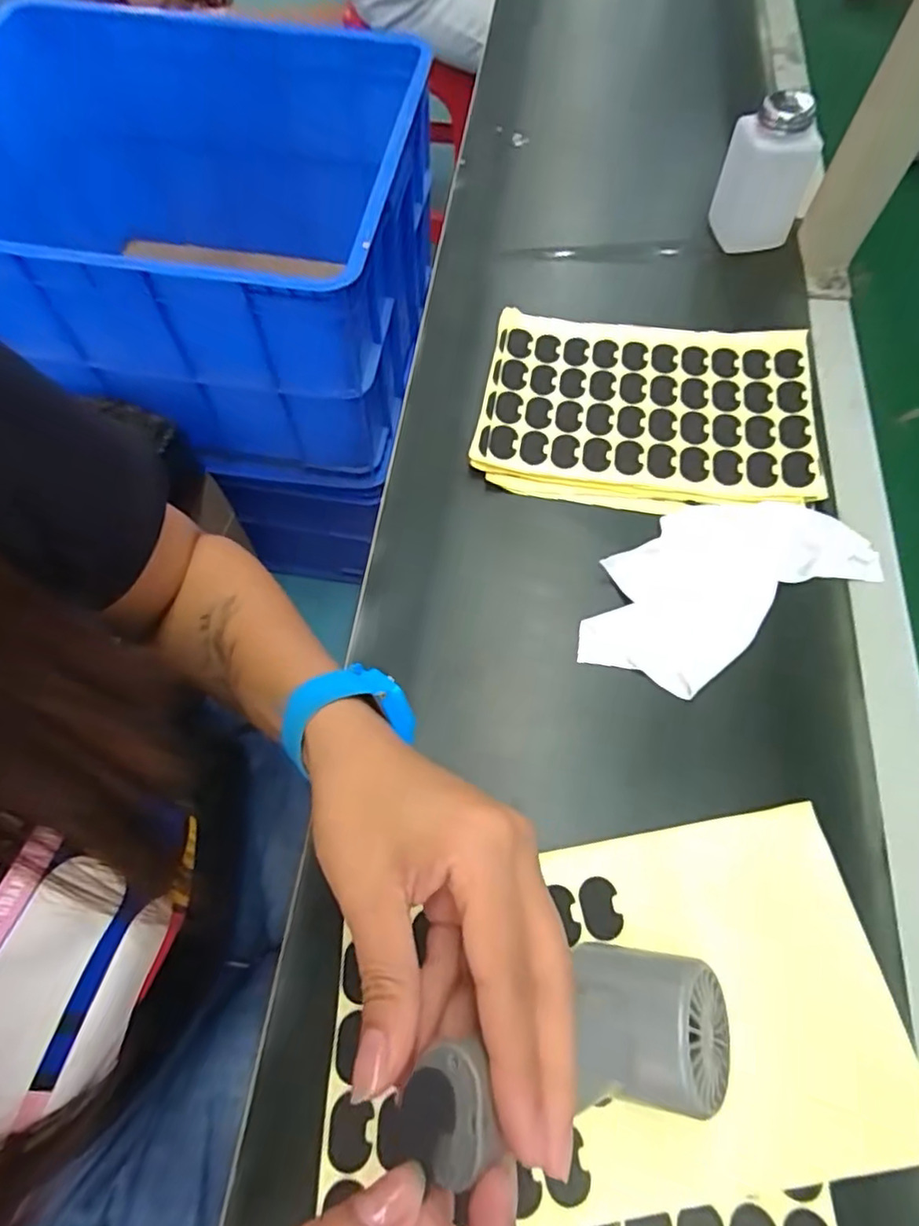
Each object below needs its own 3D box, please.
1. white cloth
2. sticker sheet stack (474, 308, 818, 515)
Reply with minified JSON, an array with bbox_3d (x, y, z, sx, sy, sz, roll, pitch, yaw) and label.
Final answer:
[{"bbox_3d":[0.159,-0.022,0.386,0.182,0.016,0.095,-30,69,-12],"label":"white cloth"},{"bbox_3d":[0.131,-0.145,0.452,0.227,0.023,0.159,9,66,5],"label":"sticker sheet stack"}]

